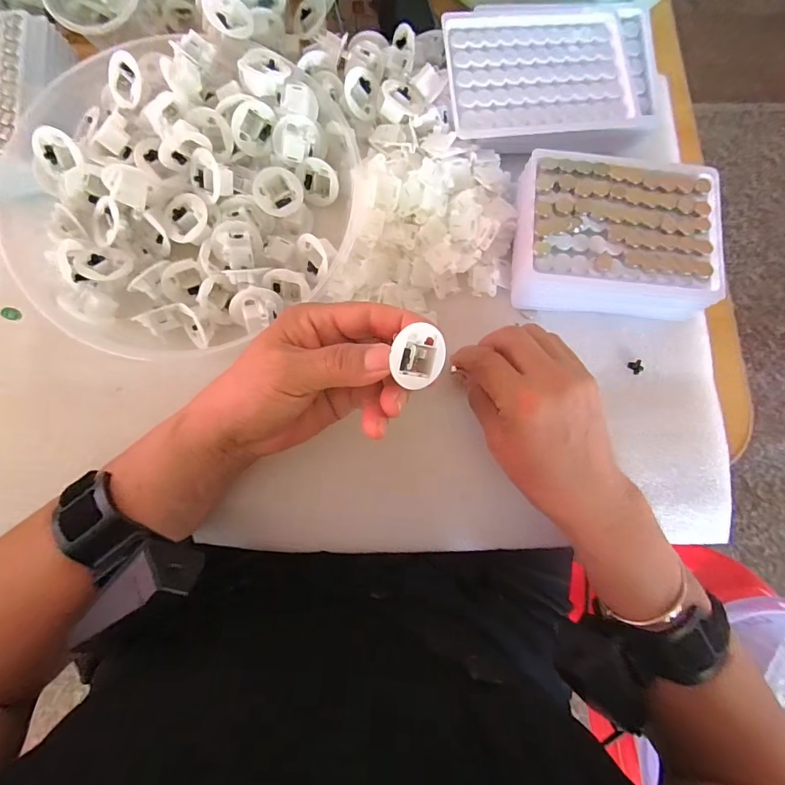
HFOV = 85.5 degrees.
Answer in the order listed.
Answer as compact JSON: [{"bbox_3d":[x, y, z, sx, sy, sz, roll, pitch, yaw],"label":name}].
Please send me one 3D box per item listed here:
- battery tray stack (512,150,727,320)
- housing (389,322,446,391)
[{"bbox_3d":[0.153,-0.110,0.298,0.129,0.038,0.103,5,81,-1],"label":"battery tray stack"},{"bbox_3d":[0.011,-0.018,0.216,0.030,0.012,0.030,-9,106,-31],"label":"housing"}]

